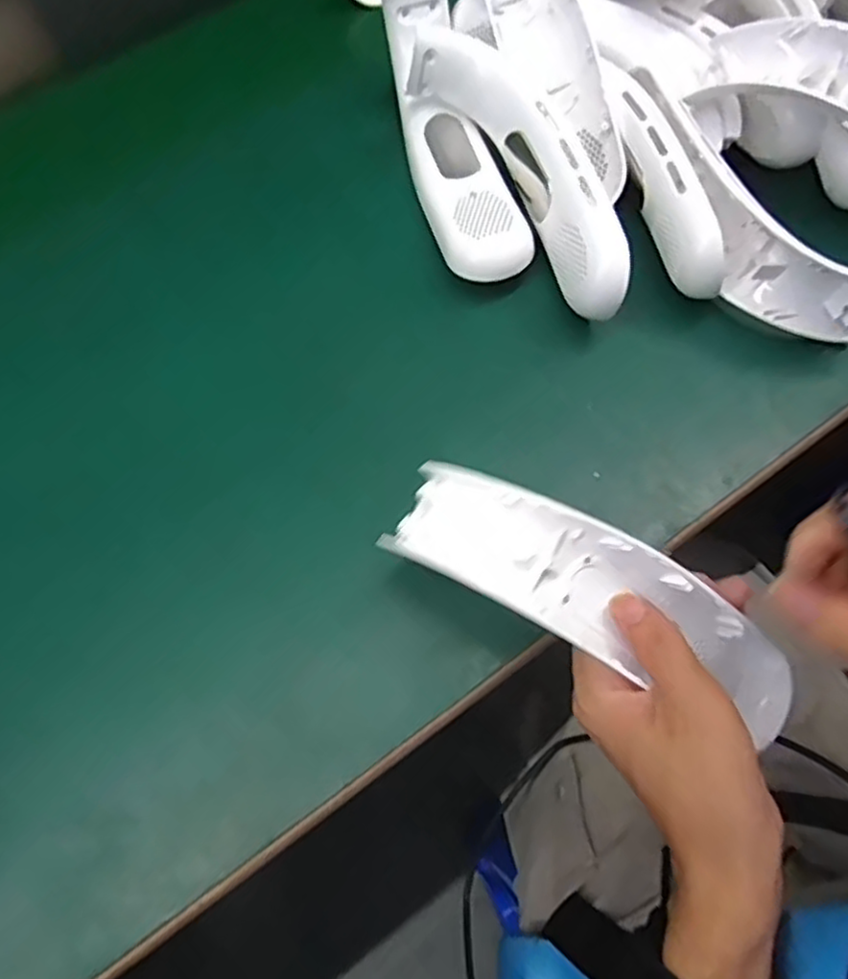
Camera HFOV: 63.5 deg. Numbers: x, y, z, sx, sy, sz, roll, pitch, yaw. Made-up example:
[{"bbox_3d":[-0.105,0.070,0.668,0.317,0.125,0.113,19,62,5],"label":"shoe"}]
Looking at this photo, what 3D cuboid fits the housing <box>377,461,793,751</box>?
[{"bbox_3d":[0.084,0.050,0.297,0.195,0.046,0.051,26,70,-10],"label":"housing"}]

